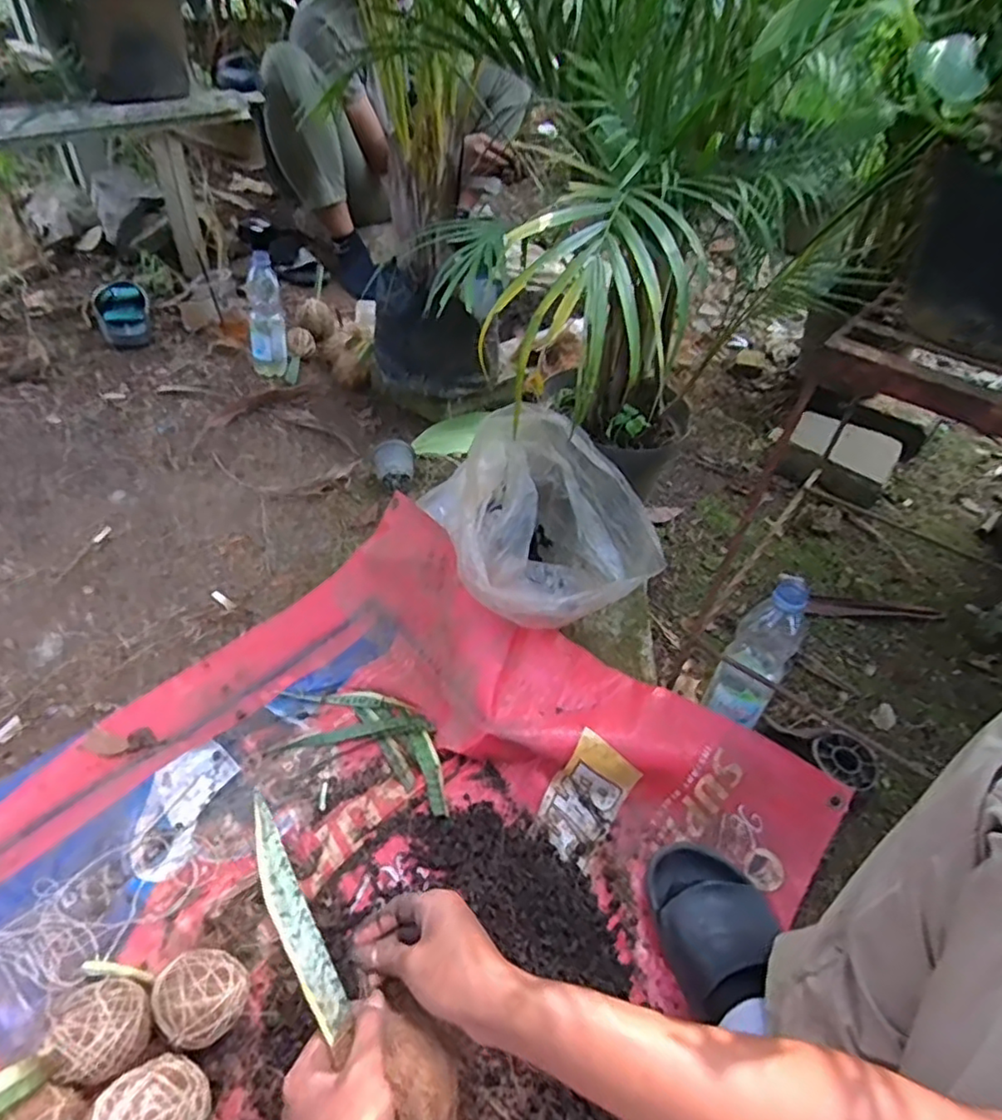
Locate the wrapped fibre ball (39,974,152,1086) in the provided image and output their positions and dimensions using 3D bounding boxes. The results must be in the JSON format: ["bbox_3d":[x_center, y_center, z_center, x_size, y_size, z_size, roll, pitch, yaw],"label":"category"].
[{"bbox_3d":[-0.314,0.372,0.499,0.063,0.061,0.068,4,44,-4],"label":"wrapped fibre ball"}]

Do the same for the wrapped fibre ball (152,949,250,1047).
[{"bbox_3d":[-0.251,0.363,0.523,0.074,0.057,0.064,22,46,14],"label":"wrapped fibre ball"}]

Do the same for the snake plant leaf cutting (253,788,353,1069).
[{"bbox_3d":[-0.142,0.243,0.433,0.023,0.013,0.166,-22,66,-23],"label":"snake plant leaf cutting"}]

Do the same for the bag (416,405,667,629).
[{"bbox_3d":[0.042,-0.053,0.757,0.215,0.186,0.241,-7,46,-14],"label":"bag"}]

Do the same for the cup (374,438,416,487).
[{"bbox_3d":[-0.184,-0.163,1.082,0.070,0.056,0.088,-2,45,-8],"label":"cup"}]

